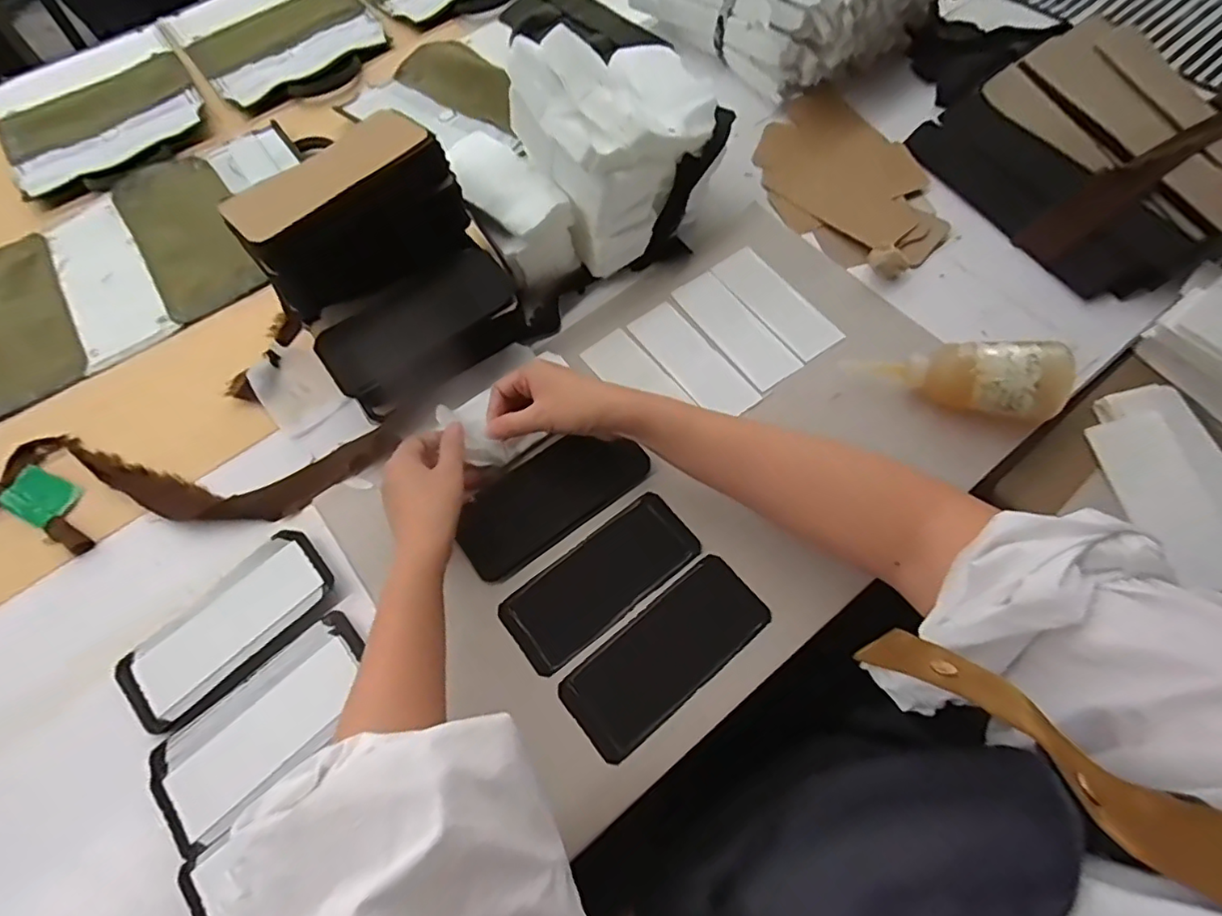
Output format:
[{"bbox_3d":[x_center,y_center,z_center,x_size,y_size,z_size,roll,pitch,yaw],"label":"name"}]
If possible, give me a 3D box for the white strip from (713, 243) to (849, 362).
[{"bbox_3d":[0.166,-0.159,0.580,0.052,0.006,0.145,-32,70,-12],"label":"white strip"}]

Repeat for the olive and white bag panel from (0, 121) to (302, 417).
[{"bbox_3d":[-0.573,-0.205,0.638,0.500,0.012,0.239,-35,70,-13],"label":"olive and white bag panel"}]

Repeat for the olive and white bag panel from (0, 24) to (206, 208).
[{"bbox_3d":[-0.672,-0.456,0.759,0.235,0.018,0.290,-33,70,-12],"label":"olive and white bag panel"}]

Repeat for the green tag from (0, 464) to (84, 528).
[{"bbox_3d":[-0.530,0.035,0.532,0.065,0.004,0.044,22,69,10],"label":"green tag"}]

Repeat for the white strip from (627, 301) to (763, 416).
[{"bbox_3d":[0.080,-0.096,0.560,0.052,0.006,0.144,-35,70,-13],"label":"white strip"}]

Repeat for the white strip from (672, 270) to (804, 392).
[{"bbox_3d":[0.123,-0.130,0.572,0.052,0.006,0.145,-33,70,-12],"label":"white strip"}]

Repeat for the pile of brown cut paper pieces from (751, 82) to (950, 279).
[{"bbox_3d":[0.256,-0.310,0.631,0.152,0.026,0.274,-18,68,-6],"label":"pile of brown cut paper pieces"}]

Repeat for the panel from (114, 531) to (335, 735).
[{"bbox_3d":[-0.314,0.136,0.469,0.078,0.010,0.168,41,73,17],"label":"panel"}]

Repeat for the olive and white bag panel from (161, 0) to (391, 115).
[{"bbox_3d":[-0.465,-0.603,0.816,0.244,0.017,0.312,-37,71,-13],"label":"olive and white bag panel"}]

